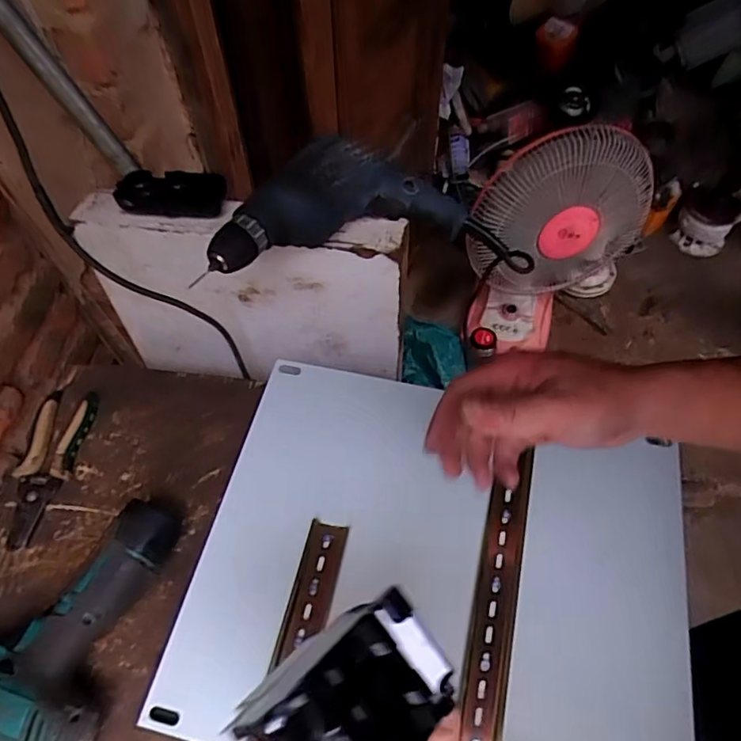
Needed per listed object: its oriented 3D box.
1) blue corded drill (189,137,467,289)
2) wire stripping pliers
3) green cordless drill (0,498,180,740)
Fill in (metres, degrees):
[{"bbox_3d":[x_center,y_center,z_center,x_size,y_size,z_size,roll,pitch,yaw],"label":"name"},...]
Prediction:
[{"bbox_3d":[-0.038,-0.165,0.541,0.279,0.069,0.106,-20,58,-27],"label":"blue corded drill"},{"bbox_3d":[-0.325,0.092,0.553,0.059,0.013,0.161,3,57,3],"label":"wire stripping pliers"},{"bbox_3d":[-0.270,0.195,0.459,0.169,0.054,0.199,10,58,8],"label":"green cordless drill"}]

